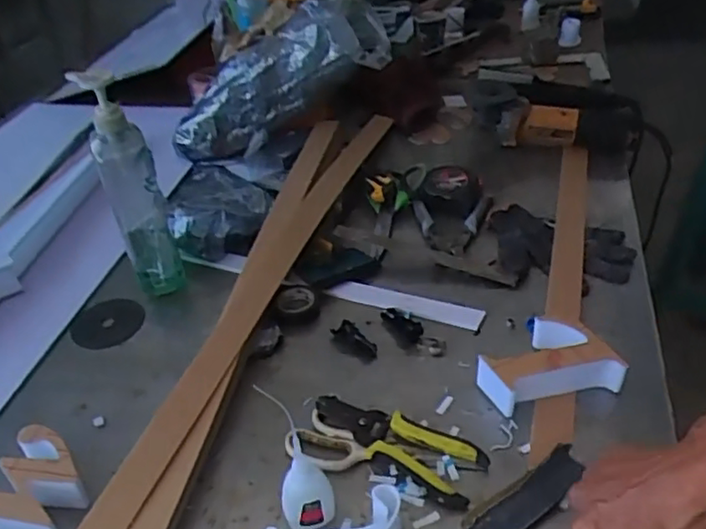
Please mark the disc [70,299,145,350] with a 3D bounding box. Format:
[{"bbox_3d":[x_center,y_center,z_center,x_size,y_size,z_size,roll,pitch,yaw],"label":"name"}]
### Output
[{"bbox_3d":[-0.311,0.075,0.833,0.088,0.004,0.082,-5,41,4],"label":"disc"}]

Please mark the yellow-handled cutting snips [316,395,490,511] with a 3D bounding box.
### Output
[{"bbox_3d":[0.043,0.170,0.641,0.169,0.025,0.065,21,45,31],"label":"yellow-handled cutting snips"}]

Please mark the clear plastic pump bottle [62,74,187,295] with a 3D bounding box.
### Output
[{"bbox_3d":[-0.261,-0.080,0.791,0.061,0.288,0.074,-17,40,-15],"label":"clear plastic pump bottle"}]

